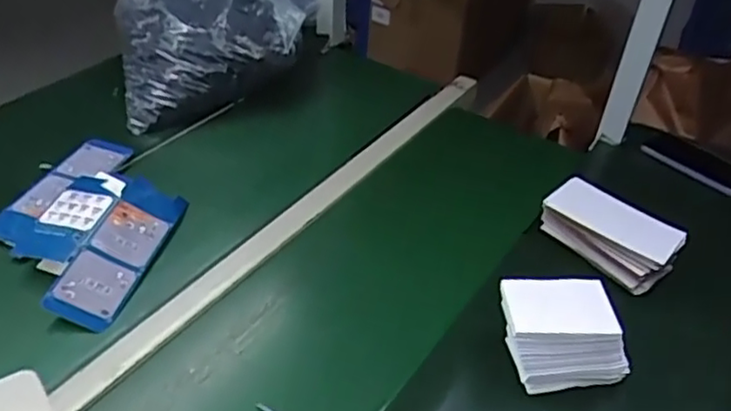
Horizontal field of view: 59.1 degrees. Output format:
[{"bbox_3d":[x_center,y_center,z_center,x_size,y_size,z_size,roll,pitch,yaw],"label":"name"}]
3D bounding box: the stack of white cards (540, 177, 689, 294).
[{"bbox_3d":[0.318,0.035,0.849,0.169,0.065,0.080,30,52,32],"label":"stack of white cards"}]

